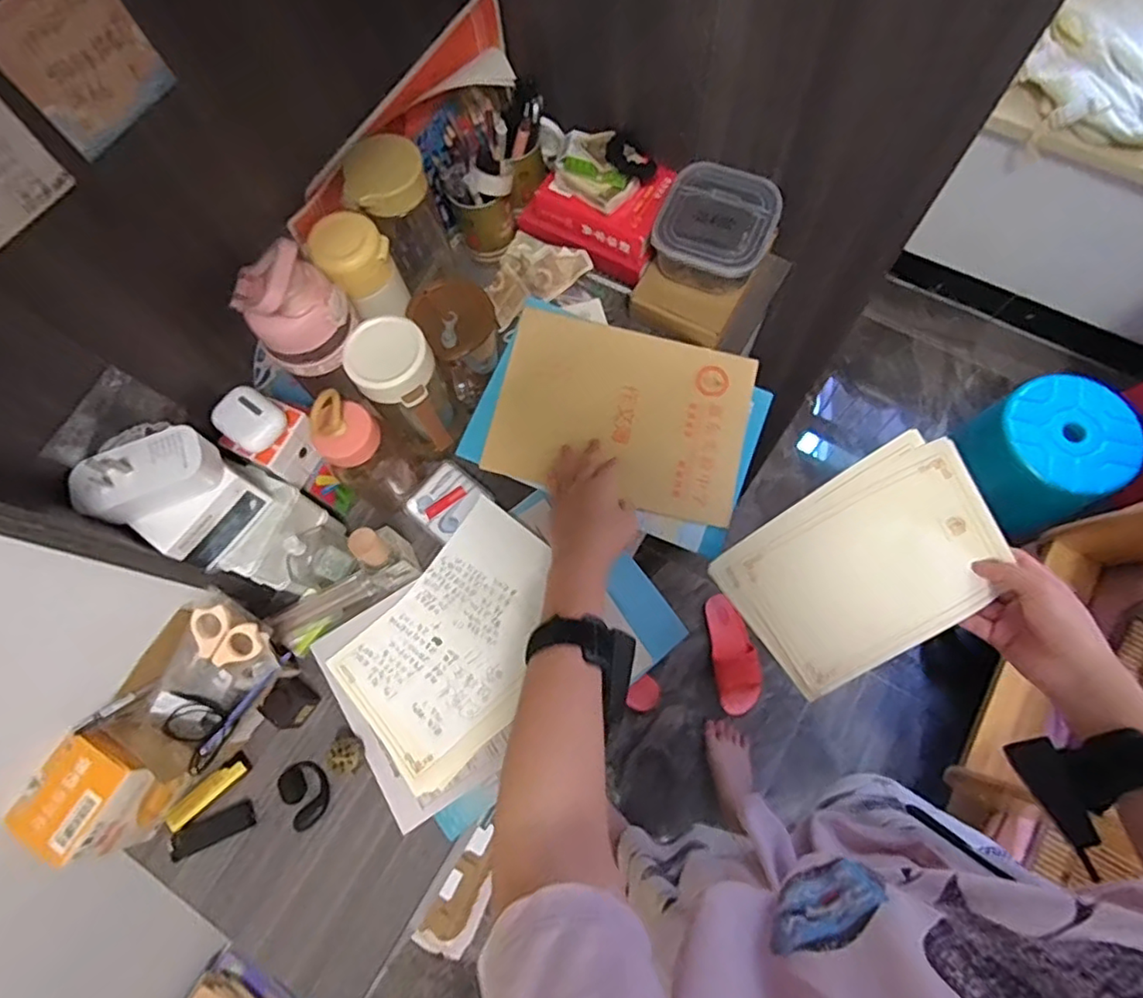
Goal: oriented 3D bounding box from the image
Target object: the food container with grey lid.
[{"bbox_3d":[0.148,-0.280,0.637,0.113,0.059,0.102,20,73,8],"label":"food container with grey lid"}]

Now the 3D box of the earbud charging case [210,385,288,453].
[{"bbox_3d":[-0.270,-0.068,0.514,0.052,0.018,0.044,34,76,12],"label":"earbud charging case"}]

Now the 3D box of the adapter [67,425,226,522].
[{"bbox_3d":[-0.314,-0.018,0.454,0.094,0.041,0.046,-28,73,-8],"label":"adapter"}]

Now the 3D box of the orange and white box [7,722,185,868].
[{"bbox_3d":[-0.388,0.248,0.522,0.070,0.098,0.079,34,75,12],"label":"orange and white box"}]

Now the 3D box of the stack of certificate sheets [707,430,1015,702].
[{"bbox_3d":[0.257,0.061,0.537,0.217,0.026,0.156,-36,87,7],"label":"stack of certificate sheets"}]

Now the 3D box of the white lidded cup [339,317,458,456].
[{"bbox_3d":[-0.145,-0.091,0.564,0.068,0.149,0.073,-1,71,2],"label":"white lidded cup"}]

